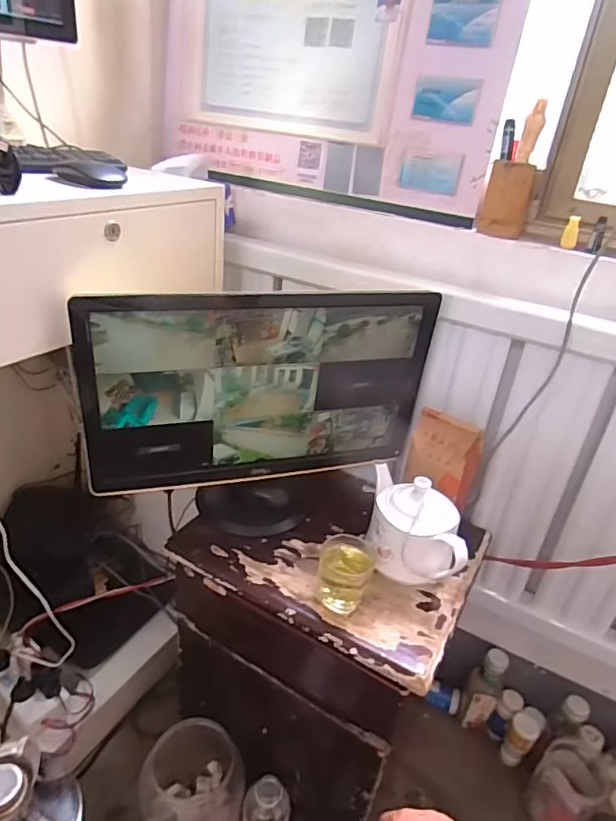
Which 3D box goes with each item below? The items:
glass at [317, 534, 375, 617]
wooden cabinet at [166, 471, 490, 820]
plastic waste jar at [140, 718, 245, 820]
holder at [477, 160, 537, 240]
[{"bbox_3d":[0.048,0.209,0.712,0.066,0.078,0.080,13,29,12],"label":"glass"},{"bbox_3d":[0.003,0.418,0.906,0.430,0.502,0.298,15,30,15],"label":"wooden cabinet"},{"bbox_3d":[-0.178,0.592,0.860,0.152,0.195,0.186,6,29,-1],"label":"plastic waste jar"},{"bbox_3d":[0.287,-0.307,0.787,0.068,0.094,0.064,16,30,16],"label":"holder"}]

